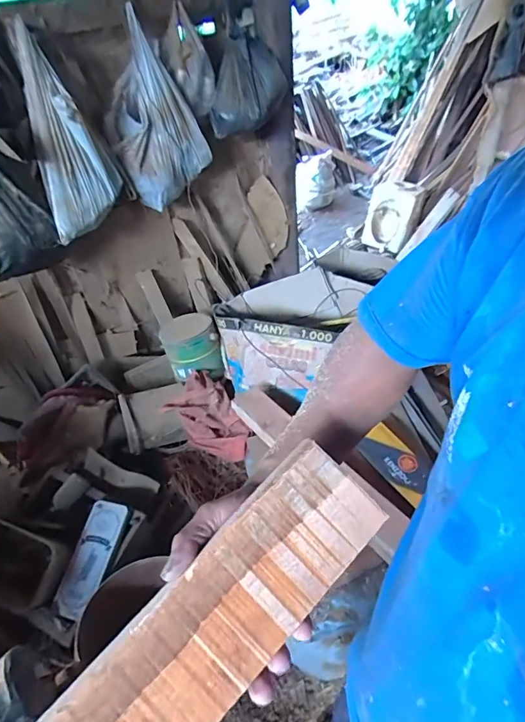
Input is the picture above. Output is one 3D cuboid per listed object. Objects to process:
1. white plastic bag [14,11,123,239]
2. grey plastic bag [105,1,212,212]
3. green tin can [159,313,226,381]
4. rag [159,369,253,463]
[{"bbox_3d":[-0.462,-0.530,1.020,0.183,0.442,0.140,-18,20,-15],"label":"white plastic bag"},{"bbox_3d":[-0.264,-0.595,1.097,0.249,0.365,0.100,-15,44,-12],"label":"grey plastic bag"},{"bbox_3d":[-0.228,-0.052,1.376,0.167,0.144,0.187,-15,44,-12],"label":"green tin can"},{"bbox_3d":[-0.147,0.176,1.270,0.178,0.116,0.311,-32,49,-27],"label":"rag"}]

